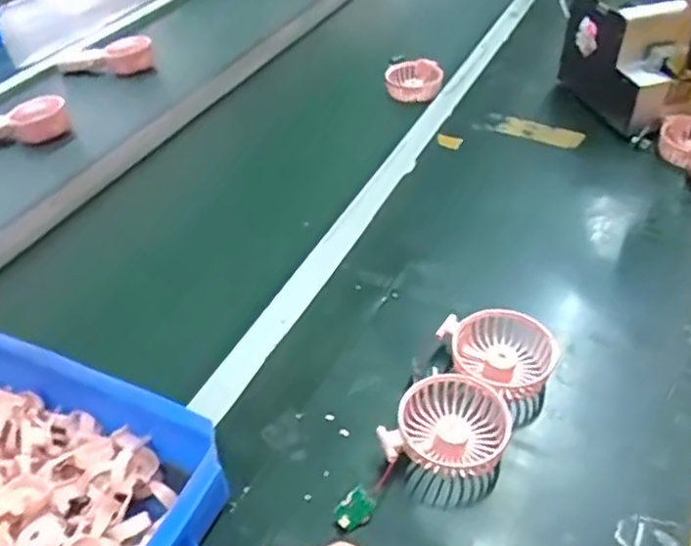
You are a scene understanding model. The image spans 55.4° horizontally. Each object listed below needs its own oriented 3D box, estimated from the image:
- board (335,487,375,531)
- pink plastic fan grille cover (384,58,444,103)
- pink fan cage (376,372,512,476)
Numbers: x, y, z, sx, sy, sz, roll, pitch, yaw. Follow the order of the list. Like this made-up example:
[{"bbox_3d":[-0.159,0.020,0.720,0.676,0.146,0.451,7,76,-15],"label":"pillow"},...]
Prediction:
[{"bbox_3d":[0.008,0.184,0.507,0.031,0.026,0.007,-44,11,-12],"label":"board"},{"bbox_3d":[0.111,-0.308,1.056,0.093,0.058,0.045,-6,41,0],"label":"pink plastic fan grille cover"},{"bbox_3d":[0.086,0.130,0.545,0.087,0.034,0.098,18,46,25],"label":"pink fan cage"}]

